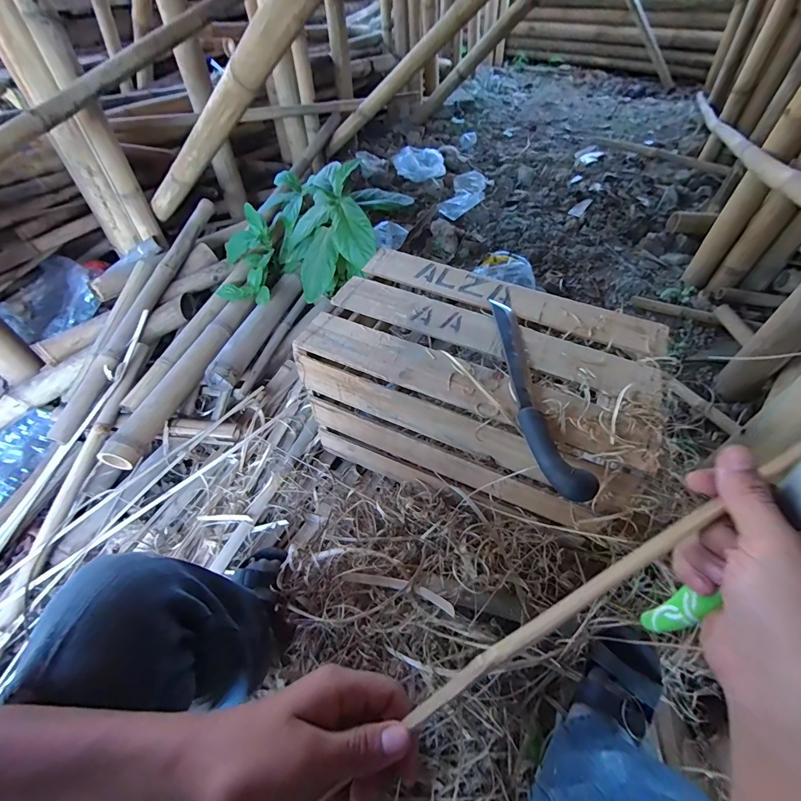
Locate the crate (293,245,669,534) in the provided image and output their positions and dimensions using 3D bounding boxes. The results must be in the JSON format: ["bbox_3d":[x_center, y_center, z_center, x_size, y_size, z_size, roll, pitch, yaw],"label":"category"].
[{"bbox_3d":[0.131,0.000,0.761,0.570,0.338,0.391,23,55,16],"label":"crate"}]

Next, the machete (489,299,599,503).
[{"bbox_3d":[0.197,-0.033,0.580,0.064,0.025,0.399,-4,52,-5],"label":"machete"}]

